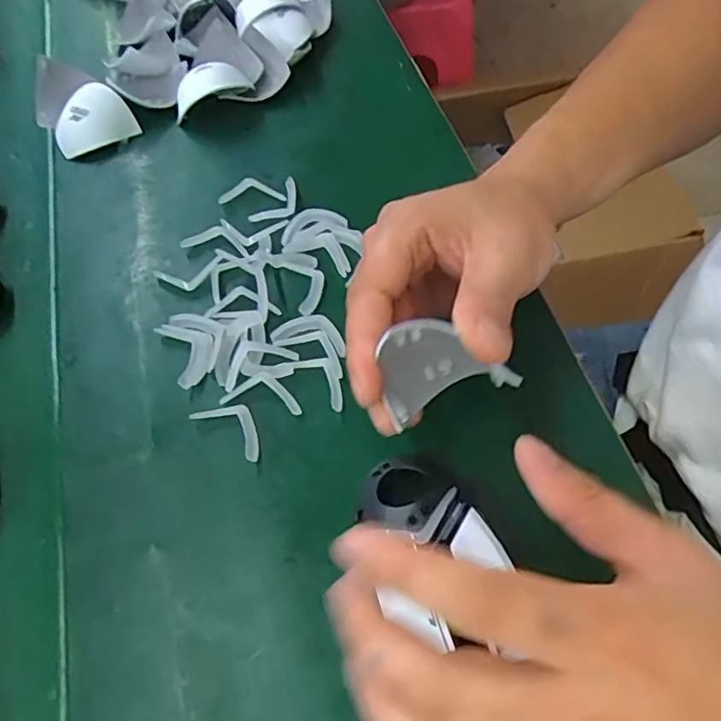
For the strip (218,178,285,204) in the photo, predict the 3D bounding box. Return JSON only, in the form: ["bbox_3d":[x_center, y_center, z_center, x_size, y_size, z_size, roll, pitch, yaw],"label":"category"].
[{"bbox_3d":[-0.078,-0.121,0.430,0.045,0.010,0.020,-10,59,-1],"label":"strip"}]

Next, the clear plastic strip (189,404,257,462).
[{"bbox_3d":[-0.070,0.036,0.336,0.046,0.004,0.024,31,65,20],"label":"clear plastic strip"}]

